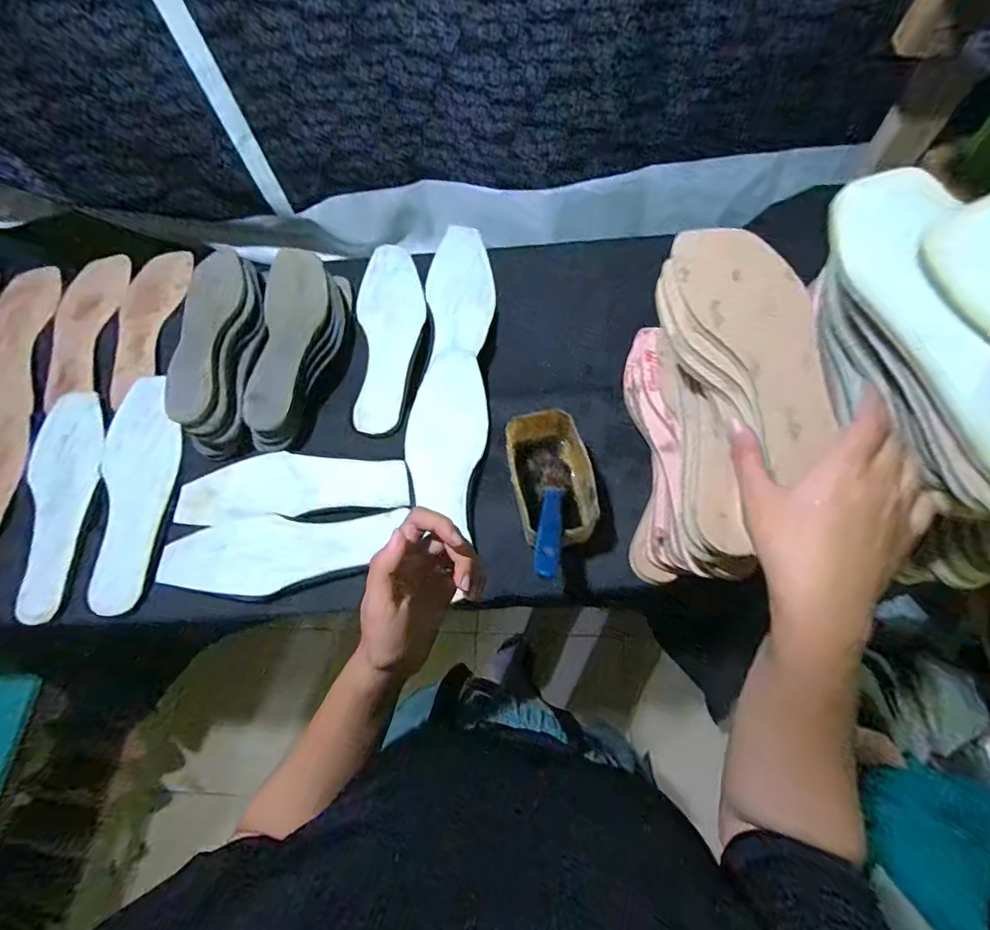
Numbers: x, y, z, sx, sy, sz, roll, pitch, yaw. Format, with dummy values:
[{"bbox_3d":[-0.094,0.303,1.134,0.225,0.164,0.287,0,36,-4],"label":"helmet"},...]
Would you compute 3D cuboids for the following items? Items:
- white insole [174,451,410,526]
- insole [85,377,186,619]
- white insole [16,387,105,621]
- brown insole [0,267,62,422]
[{"bbox_3d":[-0.225,0.020,0.512,0.256,0.014,0.071,-7,68,0],"label":"white insole"},{"bbox_3d":[-0.409,0.024,0.530,0.085,0.013,0.270,-4,68,1],"label":"insole"},{"bbox_3d":[-0.493,0.033,0.537,0.080,0.009,0.270,-11,68,-2],"label":"white insole"},{"bbox_3d":[-0.627,-0.164,0.616,0.076,0.014,0.224,-4,70,-4],"label":"brown insole"}]

